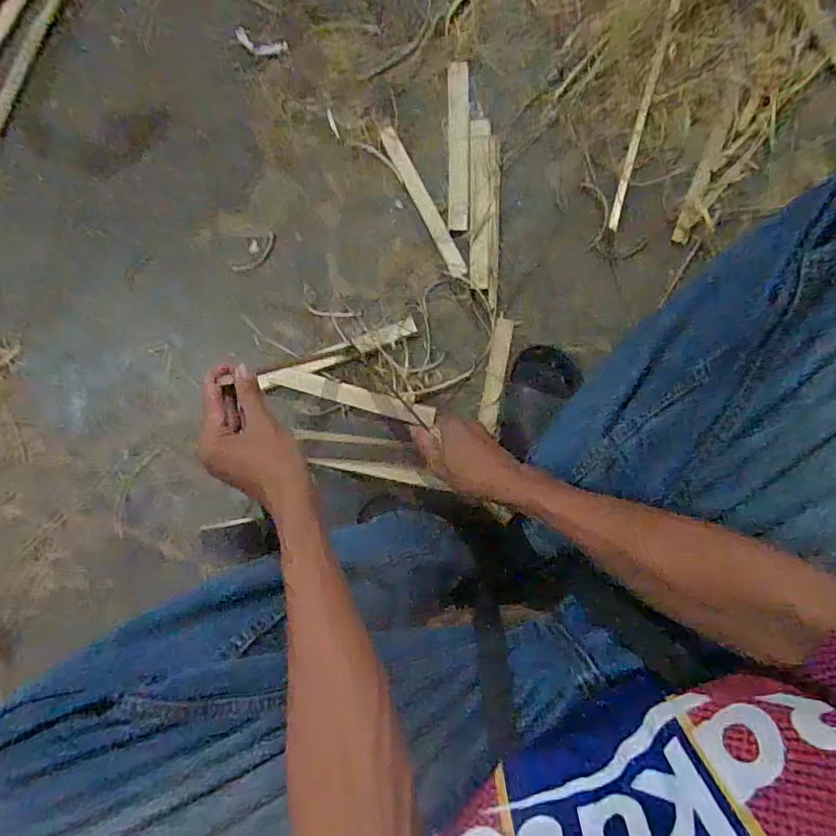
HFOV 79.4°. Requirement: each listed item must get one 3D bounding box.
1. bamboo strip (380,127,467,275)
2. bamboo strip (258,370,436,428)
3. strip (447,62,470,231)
[{"bbox_3d":[0.007,-0.285,0.662,0.023,0.004,0.216,-27,88,4],"label":"bamboo strip"},{"bbox_3d":[-0.088,-0.028,0.646,0.220,0.011,0.028,15,91,2],"label":"bamboo strip"},{"bbox_3d":[0.054,-0.358,0.660,0.028,0.004,0.223,-1,90,5],"label":"strip"}]

